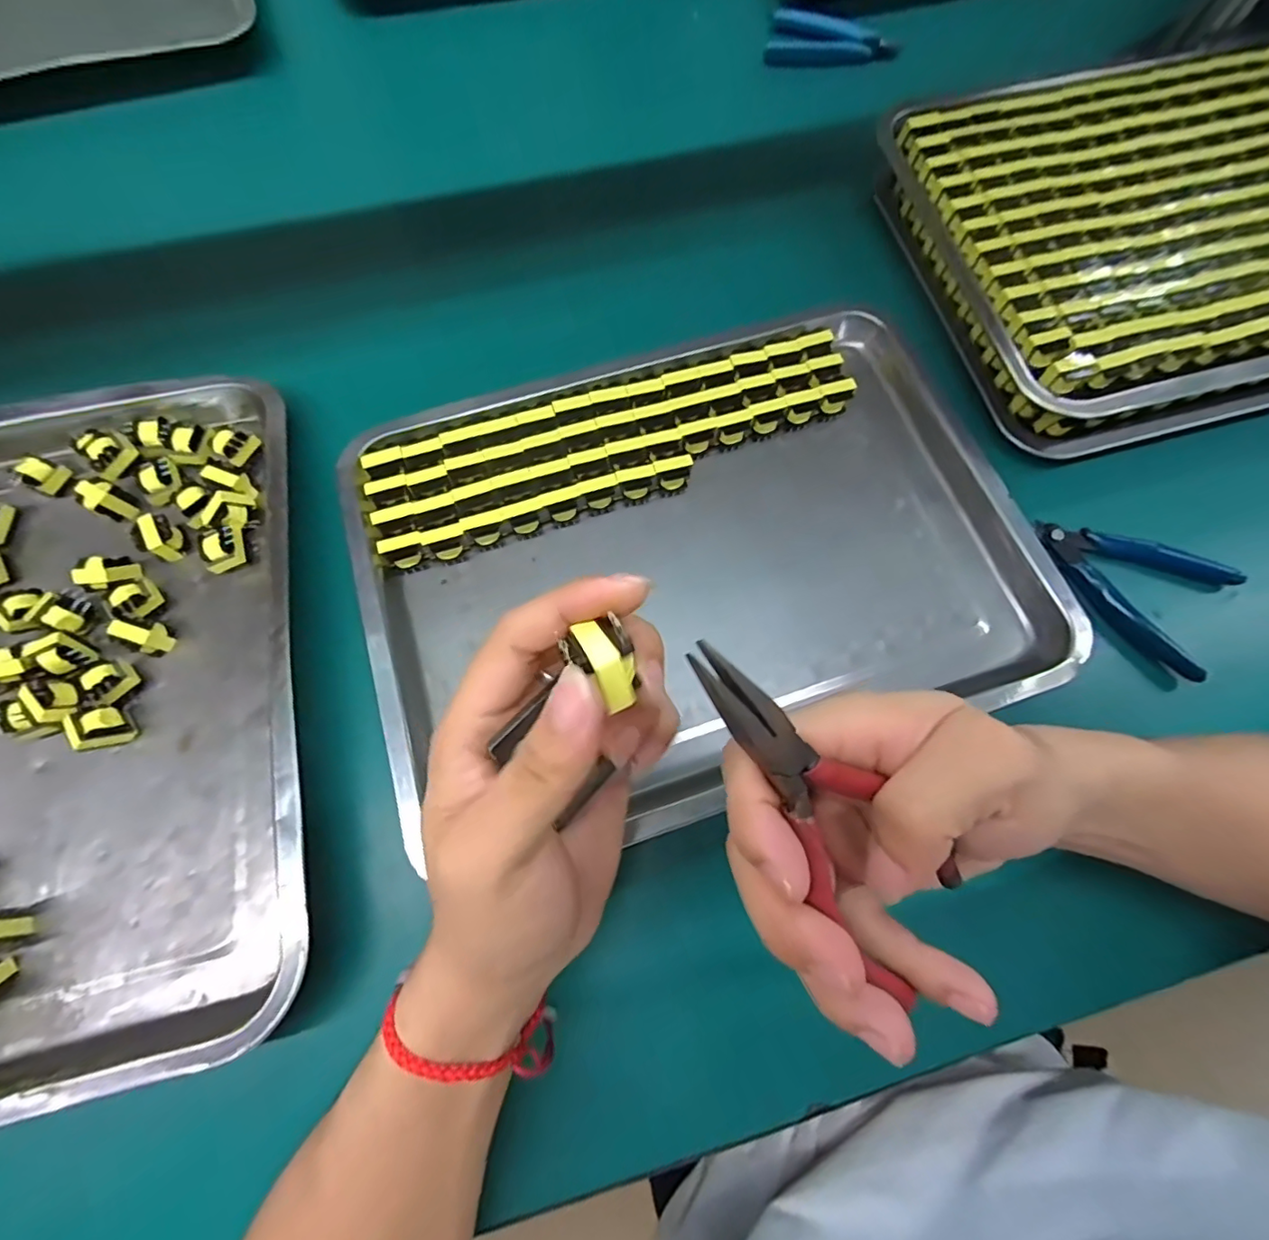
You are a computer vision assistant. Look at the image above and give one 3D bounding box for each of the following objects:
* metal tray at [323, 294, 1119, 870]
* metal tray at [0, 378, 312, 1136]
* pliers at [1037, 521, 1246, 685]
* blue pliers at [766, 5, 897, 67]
[{"bbox_3d":[0.034,-0.040,0.346,0.383,0.035,0.281,-19,75,-7],"label":"metal tray"},{"bbox_3d":[-0.323,0.044,0.305,0.289,0.043,0.376,-12,74,-5],"label":"metal tray"},{"bbox_3d":[0.303,-0.023,0.343,0.109,0.014,0.079,31,75,7],"label":"pliers"},{"bbox_3d":[0.174,-0.510,0.492,0.108,0.020,0.054,18,74,4],"label":"blue pliers"}]

